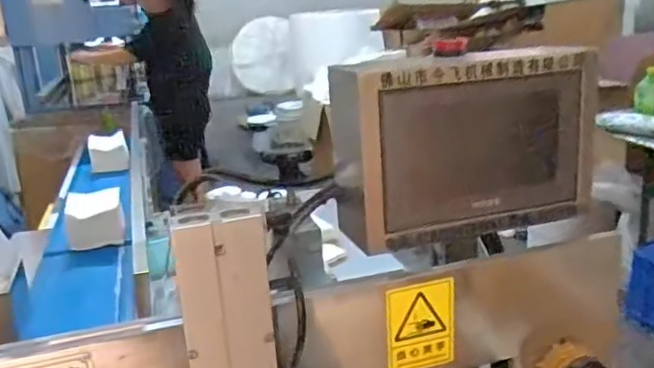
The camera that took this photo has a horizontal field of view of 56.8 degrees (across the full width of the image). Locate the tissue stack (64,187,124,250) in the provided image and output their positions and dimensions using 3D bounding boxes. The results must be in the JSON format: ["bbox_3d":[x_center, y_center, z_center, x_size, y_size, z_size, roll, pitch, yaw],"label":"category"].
[{"bbox_3d":[-0.538,0.078,1.402,0.127,0.104,0.137,-10,18,-17],"label":"tissue stack"}]

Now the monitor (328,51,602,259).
[{"bbox_3d":[0.121,-0.038,0.568,0.252,0.155,0.083,-10,18,-17],"label":"monitor"}]

